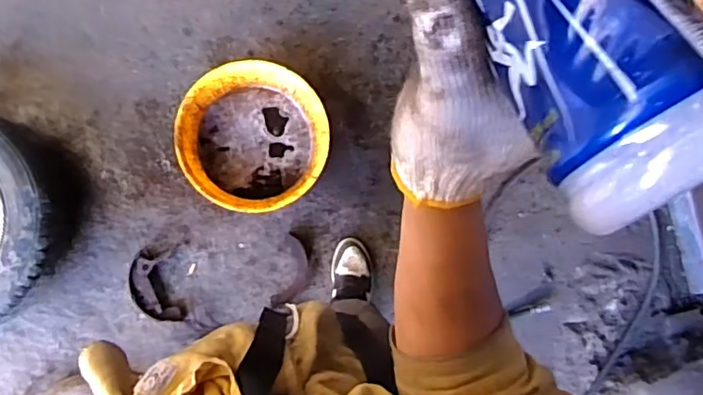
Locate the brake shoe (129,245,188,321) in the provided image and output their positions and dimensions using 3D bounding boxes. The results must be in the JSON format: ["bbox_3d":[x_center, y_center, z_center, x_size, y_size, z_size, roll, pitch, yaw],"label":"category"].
[{"bbox_3d":[-0.473,0.214,1.376,0.100,0.039,0.191,-18,88,-9],"label":"brake shoe"}]

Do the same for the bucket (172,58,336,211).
[{"bbox_3d":[-0.232,-0.148,1.400,0.343,0.112,0.355,1,85,-8],"label":"bucket"}]

